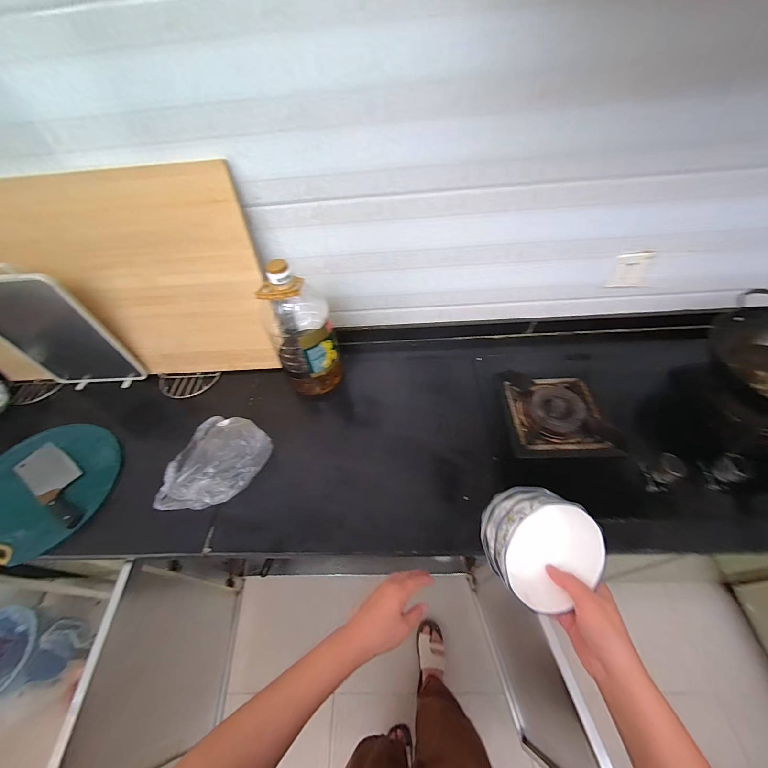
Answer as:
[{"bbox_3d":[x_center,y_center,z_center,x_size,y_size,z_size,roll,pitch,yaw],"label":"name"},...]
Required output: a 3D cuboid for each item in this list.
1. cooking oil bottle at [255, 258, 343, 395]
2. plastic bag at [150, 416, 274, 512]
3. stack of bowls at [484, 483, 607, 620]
[{"bbox_3d":[-0.197,-0.124,0.788,0.152,0.352,0.134,-24,54,-13],"label":"cooking oil bottle"},{"bbox_3d":[-0.382,0.180,0.734,0.223,0.107,0.223,9,53,12],"label":"plastic bag"},{"bbox_3d":[0.192,0.197,0.397,0.129,0.095,0.122,38,82,3],"label":"stack of bowls"}]

